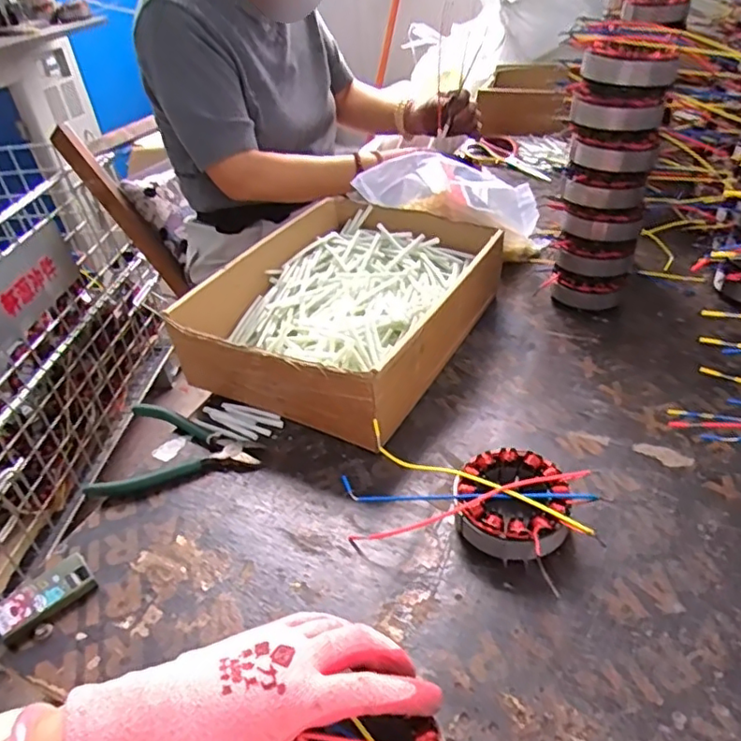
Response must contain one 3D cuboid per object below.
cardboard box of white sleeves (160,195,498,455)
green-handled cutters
[{"bbox_3d":[-0.019,-0.070,0.657,0.238,0.098,0.323,16,42,26],"label":"cardboard box of white sleeves"},{"bbox_3d":[-0.183,0.064,0.555,0.139,0.022,0.102,-14,38,-11],"label":"green-handled cutters"}]

